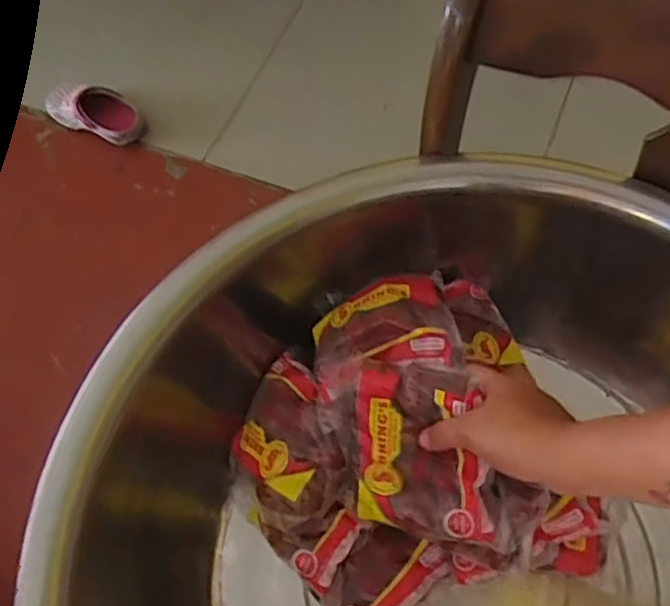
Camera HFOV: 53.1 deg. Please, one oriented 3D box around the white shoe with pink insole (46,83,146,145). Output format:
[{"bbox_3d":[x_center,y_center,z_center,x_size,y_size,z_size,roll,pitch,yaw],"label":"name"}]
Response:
[{"bbox_3d":[-0.477,-0.378,1.309,0.229,0.092,0.087,26,69,15],"label":"white shoe with pink insole"}]

